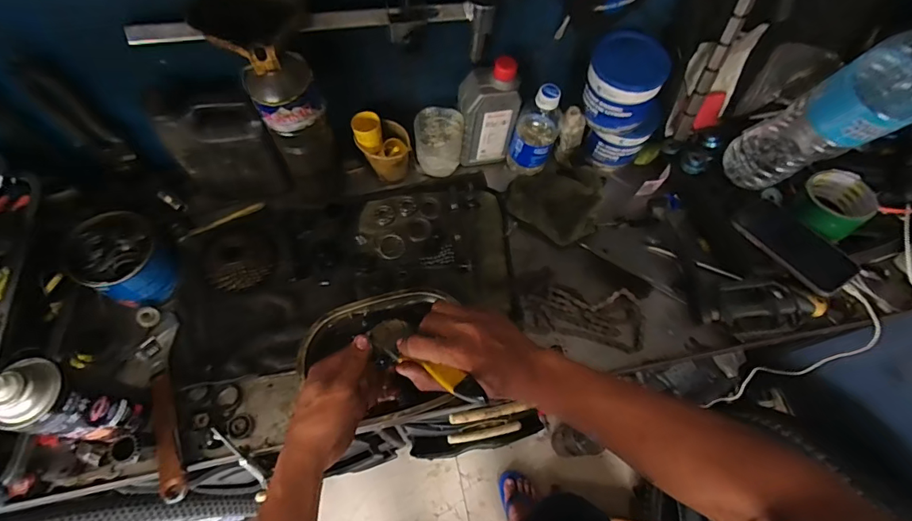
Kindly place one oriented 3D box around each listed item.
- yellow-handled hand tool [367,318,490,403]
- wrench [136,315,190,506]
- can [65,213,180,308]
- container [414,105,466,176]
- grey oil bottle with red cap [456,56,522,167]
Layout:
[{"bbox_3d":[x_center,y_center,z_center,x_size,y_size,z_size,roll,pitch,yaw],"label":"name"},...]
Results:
[{"bbox_3d":[-0.033,0.098,0.450,0.038,0.015,0.170,-43,37,-20],"label":"yellow-handled hand tool"},{"bbox_3d":[-0.354,0.170,0.535,0.045,0.025,0.227,-17,66,-11],"label":"wrench"},{"bbox_3d":[-0.420,0.003,0.575,0.088,0.096,0.094,1,64,-2],"label":"can"},{"bbox_3d":[-0.027,-0.176,0.681,0.072,0.089,0.063,1,64,-2],"label":"container"},{"bbox_3d":[0.045,-0.216,0.659,0.078,0.171,0.052,-10,65,-7],"label":"grey oil bottle with red cap"}]

